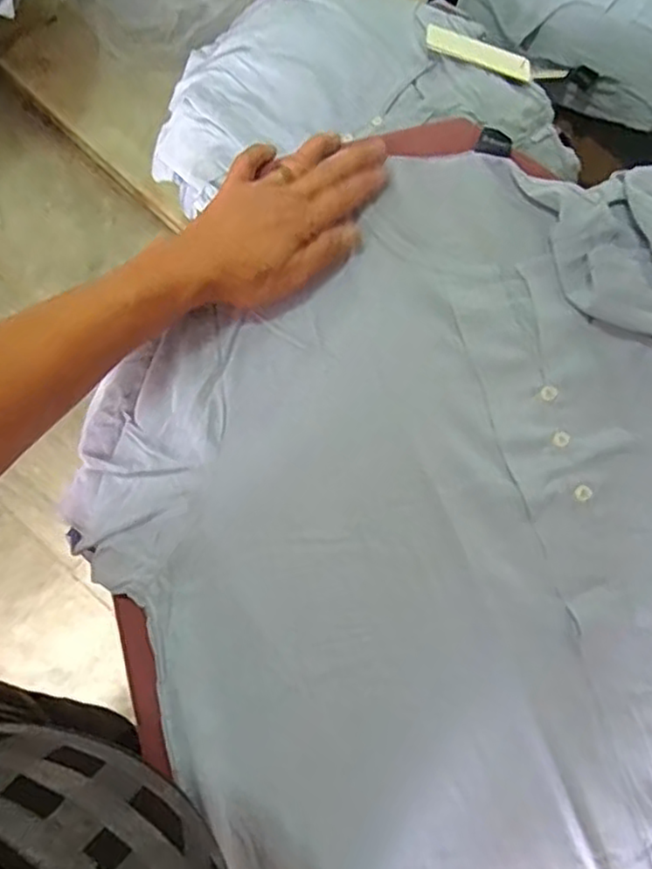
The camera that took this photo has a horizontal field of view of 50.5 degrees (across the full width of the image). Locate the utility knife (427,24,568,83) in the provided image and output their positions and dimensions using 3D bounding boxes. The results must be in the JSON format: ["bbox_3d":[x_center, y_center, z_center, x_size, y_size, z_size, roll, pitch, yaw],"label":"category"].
[{"bbox_3d":[0.182,-0.399,0.734,0.154,0.015,0.027,13,75,-10],"label":"utility knife"}]

